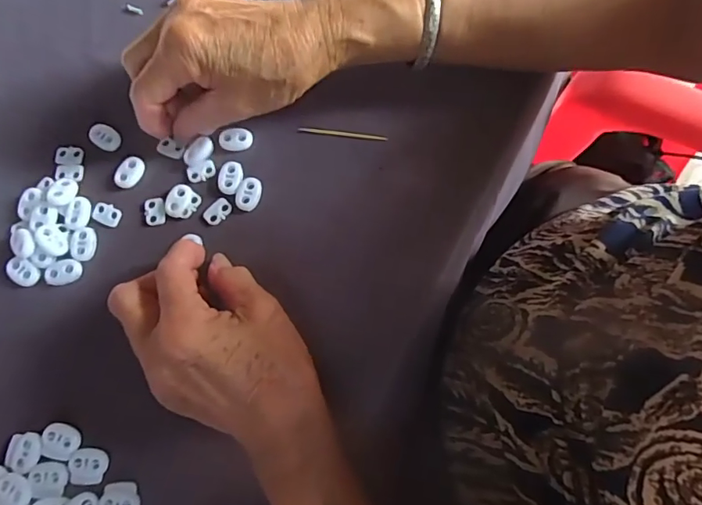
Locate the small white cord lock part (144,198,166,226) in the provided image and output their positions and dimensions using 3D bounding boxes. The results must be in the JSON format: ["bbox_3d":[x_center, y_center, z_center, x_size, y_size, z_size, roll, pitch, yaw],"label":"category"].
[{"bbox_3d":[-0.131,-0.028,0.321,0.015,0.004,0.018,-9,75,-1],"label":"small white cord lock part"}]

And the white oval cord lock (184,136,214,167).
[{"bbox_3d":[-0.103,-0.068,0.328,0.022,0.004,0.014,-31,94,4],"label":"white oval cord lock"}]

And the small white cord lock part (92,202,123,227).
[{"bbox_3d":[-0.162,-0.026,0.321,0.019,0.004,0.014,23,77,7],"label":"small white cord lock part"}]

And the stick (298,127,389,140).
[{"bbox_3d":[-0.006,-0.082,0.331,0.060,0.004,0.004,7,76,4],"label":"stick"}]

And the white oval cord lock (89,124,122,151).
[{"bbox_3d":[-0.170,-0.080,0.333,0.022,0.004,0.016,32,78,9],"label":"white oval cord lock"}]

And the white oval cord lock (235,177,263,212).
[{"bbox_3d":[-0.068,-0.039,0.321,0.016,0.004,0.022,18,77,6],"label":"white oval cord lock"}]

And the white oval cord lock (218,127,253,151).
[{"bbox_3d":[-0.079,-0.077,0.330,0.023,0.004,0.015,-7,75,0],"label":"white oval cord lock"}]

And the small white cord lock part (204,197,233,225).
[{"bbox_3d":[-0.088,-0.028,0.320,0.014,0.004,0.019,34,79,10],"label":"small white cord lock part"}]

